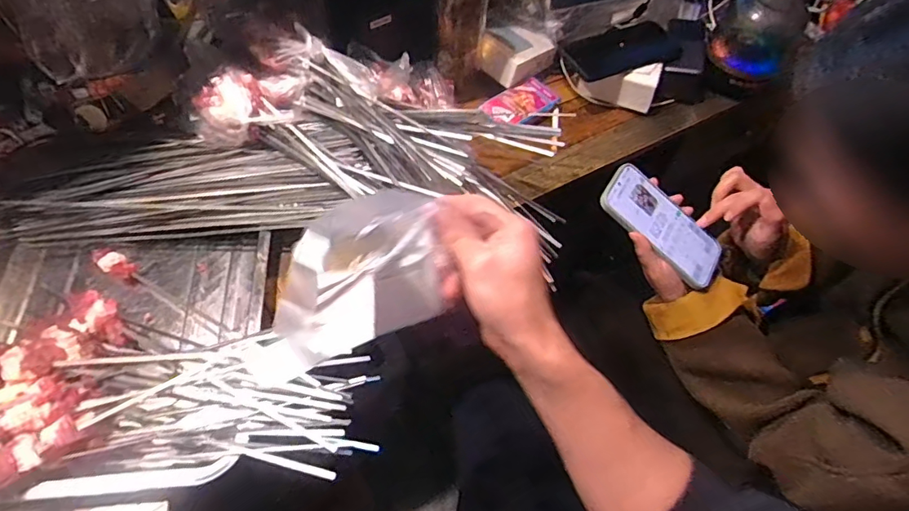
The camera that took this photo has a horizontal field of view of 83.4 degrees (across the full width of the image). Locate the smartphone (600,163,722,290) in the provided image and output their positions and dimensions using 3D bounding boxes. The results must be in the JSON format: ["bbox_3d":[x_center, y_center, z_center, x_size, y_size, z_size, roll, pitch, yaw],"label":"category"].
[{"bbox_3d":[0.244,-0.034,0.592,0.161,0.015,0.084,40,59,-2],"label":"smartphone"}]

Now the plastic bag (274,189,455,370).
[{"bbox_3d":[-0.067,0.009,0.366,0.122,0.058,0.092,-18,61,-16],"label":"plastic bag"}]

